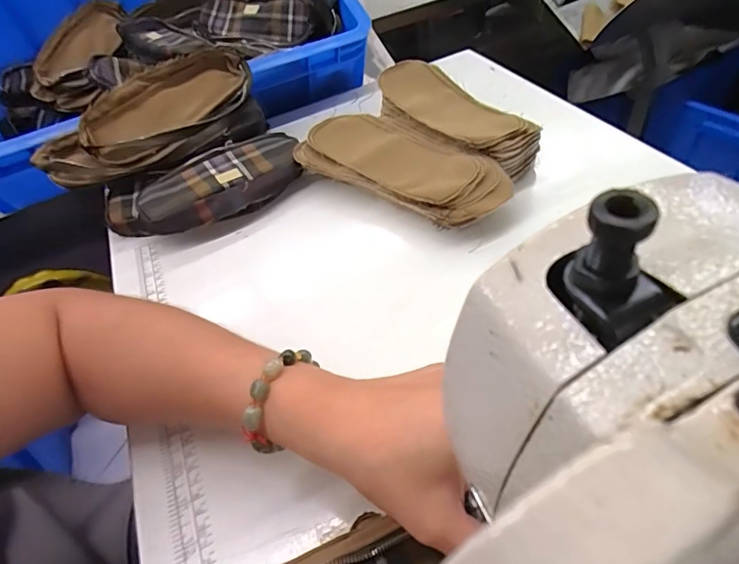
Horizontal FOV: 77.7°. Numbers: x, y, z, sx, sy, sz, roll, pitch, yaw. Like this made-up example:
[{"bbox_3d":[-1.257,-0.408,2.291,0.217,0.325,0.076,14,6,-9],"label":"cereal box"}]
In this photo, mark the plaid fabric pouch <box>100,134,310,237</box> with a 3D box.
[{"bbox_3d":[-0.169,-0.093,0.481,0.208,0.044,0.095,-25,48,-11],"label":"plaid fabric pouch"}]

